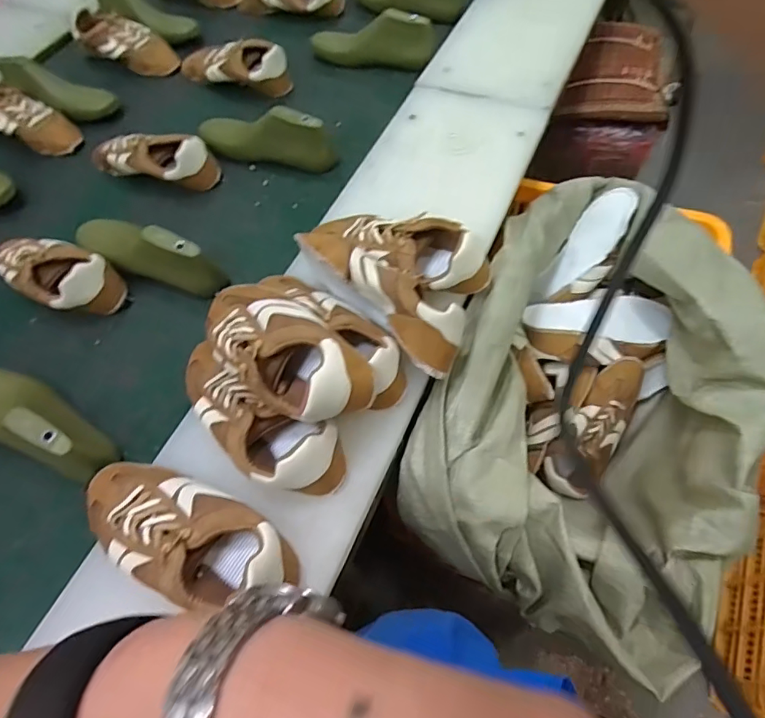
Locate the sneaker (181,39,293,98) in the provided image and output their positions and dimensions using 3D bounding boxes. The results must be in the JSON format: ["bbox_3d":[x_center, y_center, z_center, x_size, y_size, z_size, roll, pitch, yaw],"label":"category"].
[{"bbox_3d":[-0.305,-0.579,0.983,0.257,0.077,0.098,17,63,13],"label":"sneaker"}]

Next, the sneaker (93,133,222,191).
[{"bbox_3d":[-0.395,-0.341,0.857,0.221,0.082,0.078,15,63,12],"label":"sneaker"}]

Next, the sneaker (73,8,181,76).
[{"bbox_3d":[-0.543,-0.663,1.061,0.250,0.090,0.088,27,66,17],"label":"sneaker"}]

